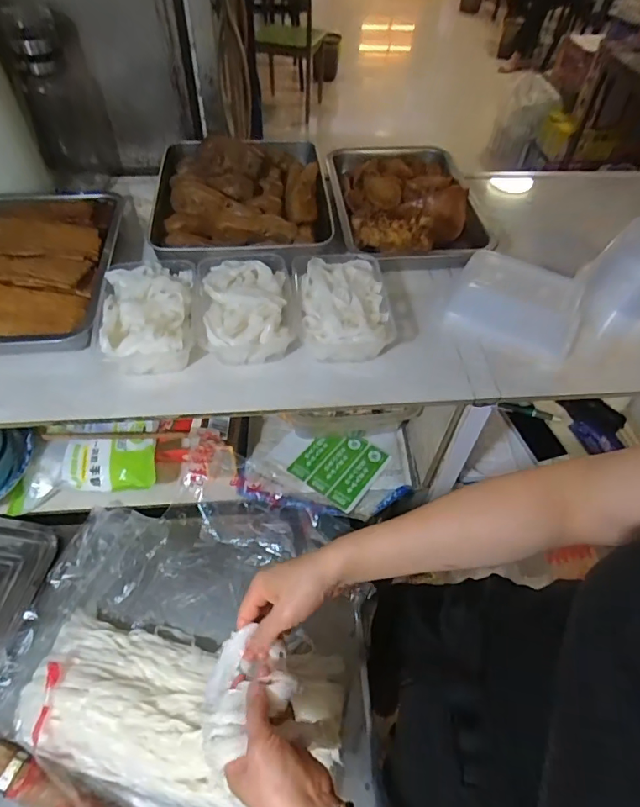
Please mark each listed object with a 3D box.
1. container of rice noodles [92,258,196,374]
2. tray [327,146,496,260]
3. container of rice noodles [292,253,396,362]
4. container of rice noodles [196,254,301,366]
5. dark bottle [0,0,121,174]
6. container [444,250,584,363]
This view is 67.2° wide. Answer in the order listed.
[{"bbox_3d":[-0.203,-0.106,0.577,0.109,0.051,0.155,-4,53,-6],"label":"container of rice noodles"},{"bbox_3d":[0.134,-0.309,0.741,0.230,0.050,0.300,1,52,-2],"label":"tray"},{"bbox_3d":[0.024,-0.120,0.595,0.117,0.048,0.164,-4,53,-6],"label":"container of rice noodles"},{"bbox_3d":[-0.092,-0.119,0.588,0.117,0.052,0.160,-4,53,-5],"label":"container of rice noodles"},{"bbox_3d":[-0.372,-0.440,0.704,0.070,0.215,0.096,3,52,0],"label":"dark bottle"},{"bbox_3d":[0.234,-0.117,0.585,0.155,0.064,0.098,20,54,12],"label":"container"}]

